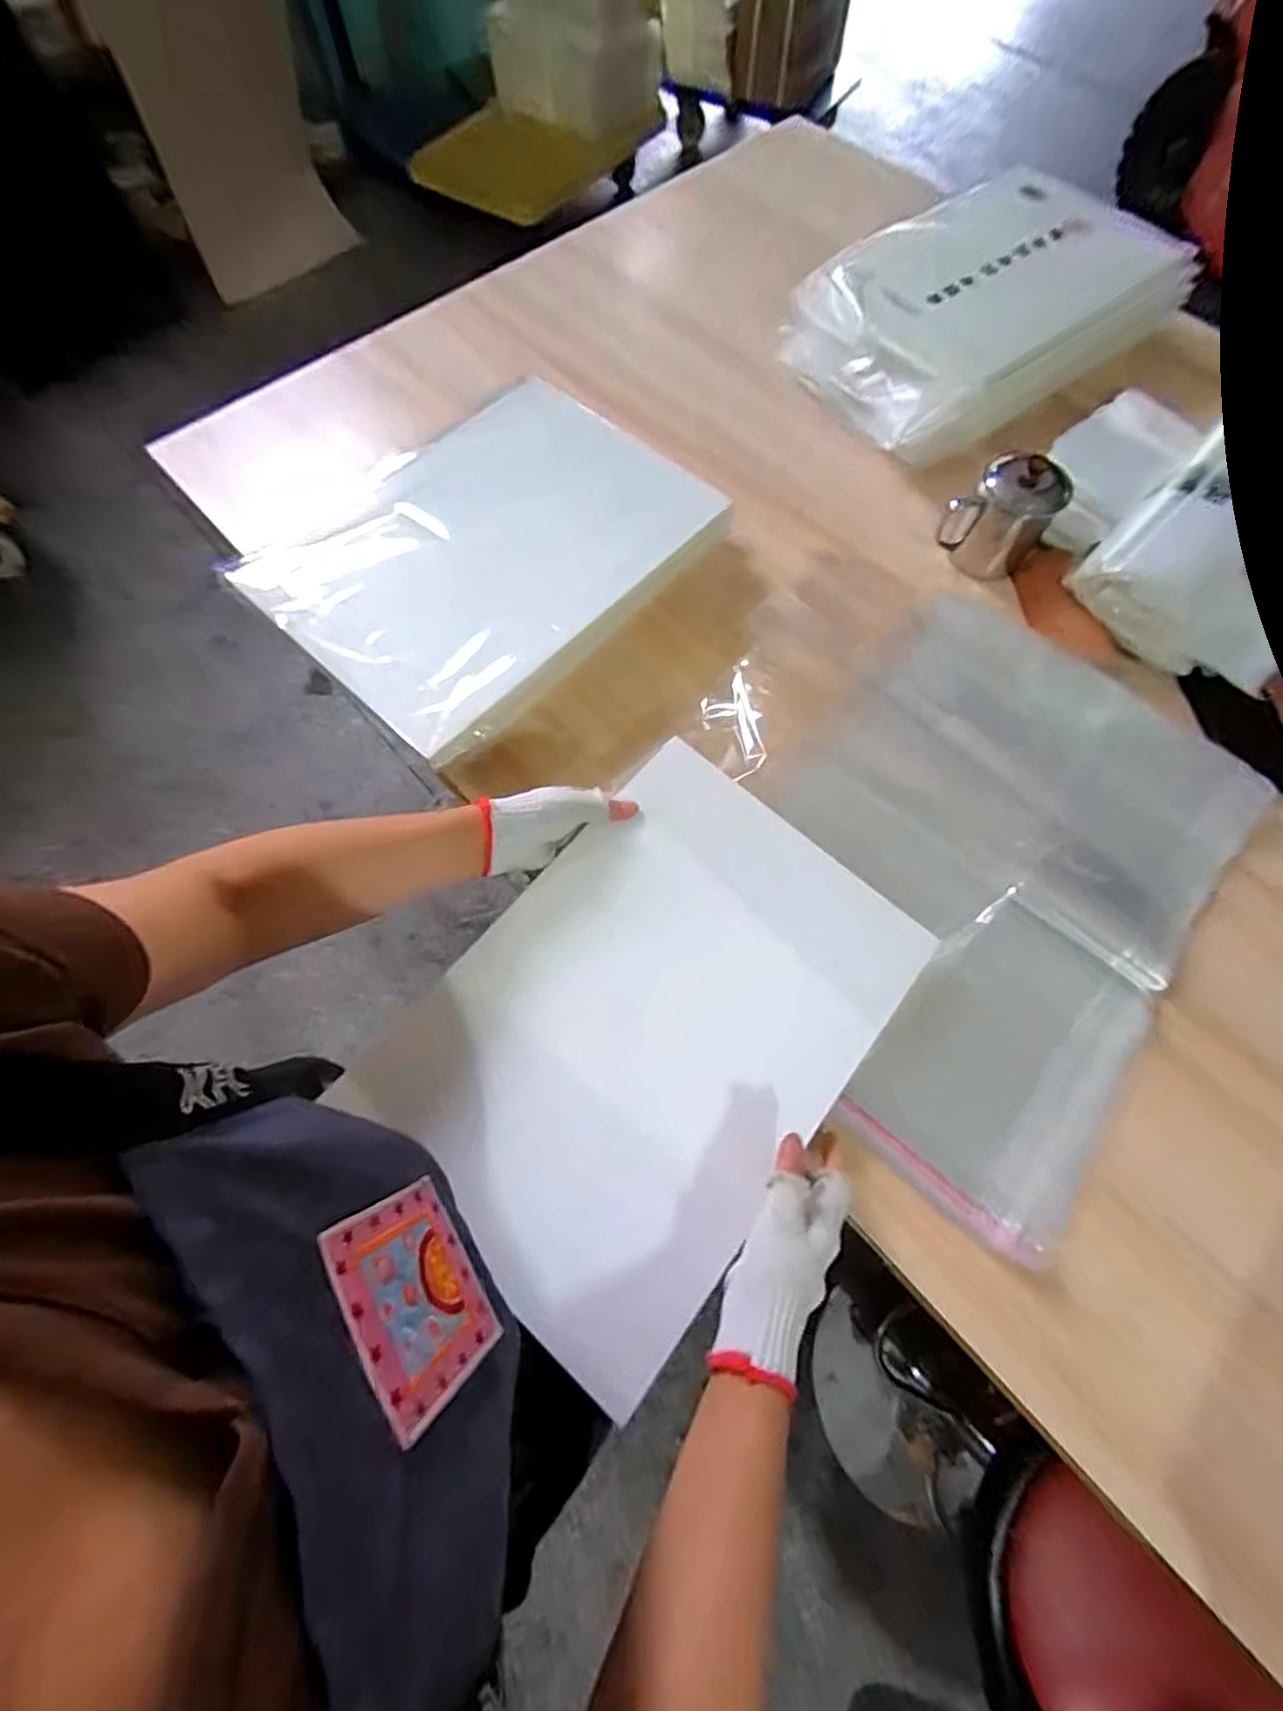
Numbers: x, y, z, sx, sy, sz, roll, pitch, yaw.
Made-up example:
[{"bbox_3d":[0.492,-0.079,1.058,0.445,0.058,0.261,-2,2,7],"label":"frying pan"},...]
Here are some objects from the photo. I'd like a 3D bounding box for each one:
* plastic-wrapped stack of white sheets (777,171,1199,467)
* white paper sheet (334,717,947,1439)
[{"bbox_3d":[0.437,-0.705,0.796,0.447,0.091,0.289,-31,72,-11],"label":"plastic-wrapped stack of white sheets"},{"bbox_3d":[0.012,0.124,0.505,0.306,0.051,0.415,39,76,11],"label":"white paper sheet"}]

